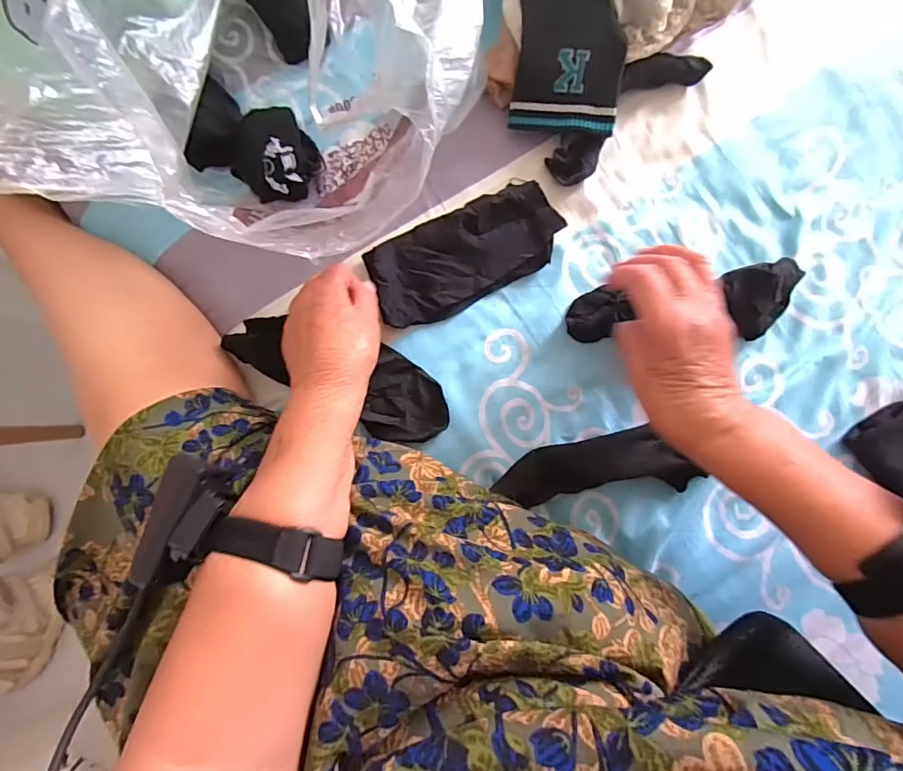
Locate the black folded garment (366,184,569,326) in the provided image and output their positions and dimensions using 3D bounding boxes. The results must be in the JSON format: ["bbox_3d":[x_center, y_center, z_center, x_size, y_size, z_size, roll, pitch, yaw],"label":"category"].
[{"bbox_3d":[0.012,-0.109,0.403,0.157,0.020,0.077,-26,85,3],"label":"black folded garment"}]

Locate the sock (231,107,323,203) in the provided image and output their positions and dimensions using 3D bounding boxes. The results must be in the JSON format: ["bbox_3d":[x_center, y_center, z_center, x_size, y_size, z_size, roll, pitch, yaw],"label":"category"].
[{"bbox_3d":[-0.139,-0.183,0.393,0.059,0.047,0.065,31,88,4],"label":"sock"}]

